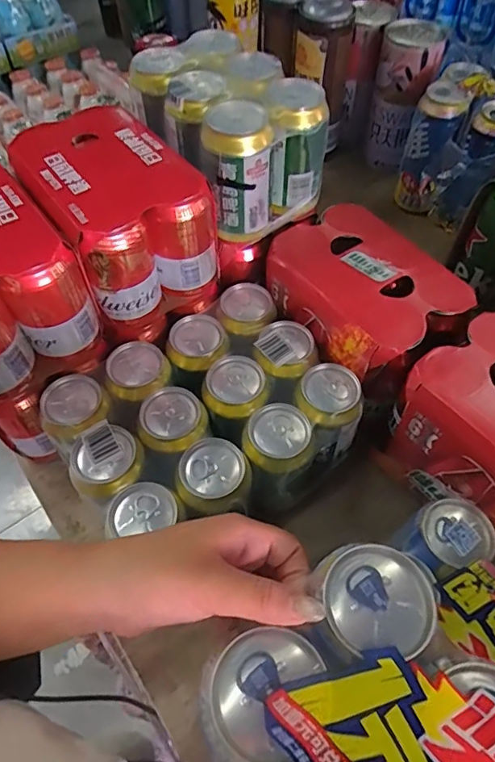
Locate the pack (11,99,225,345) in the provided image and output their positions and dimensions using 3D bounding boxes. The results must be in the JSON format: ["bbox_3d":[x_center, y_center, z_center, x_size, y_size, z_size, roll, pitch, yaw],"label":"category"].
[{"bbox_3d":[-0.128,-0.162,0.502,0.137,0.129,0.190,-30,60,-18],"label":"pack"}]

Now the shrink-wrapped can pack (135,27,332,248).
[{"bbox_3d":[-0.022,-0.249,0.505,0.123,0.112,0.187,-29,60,-18],"label":"shrink-wrapped can pack"}]

